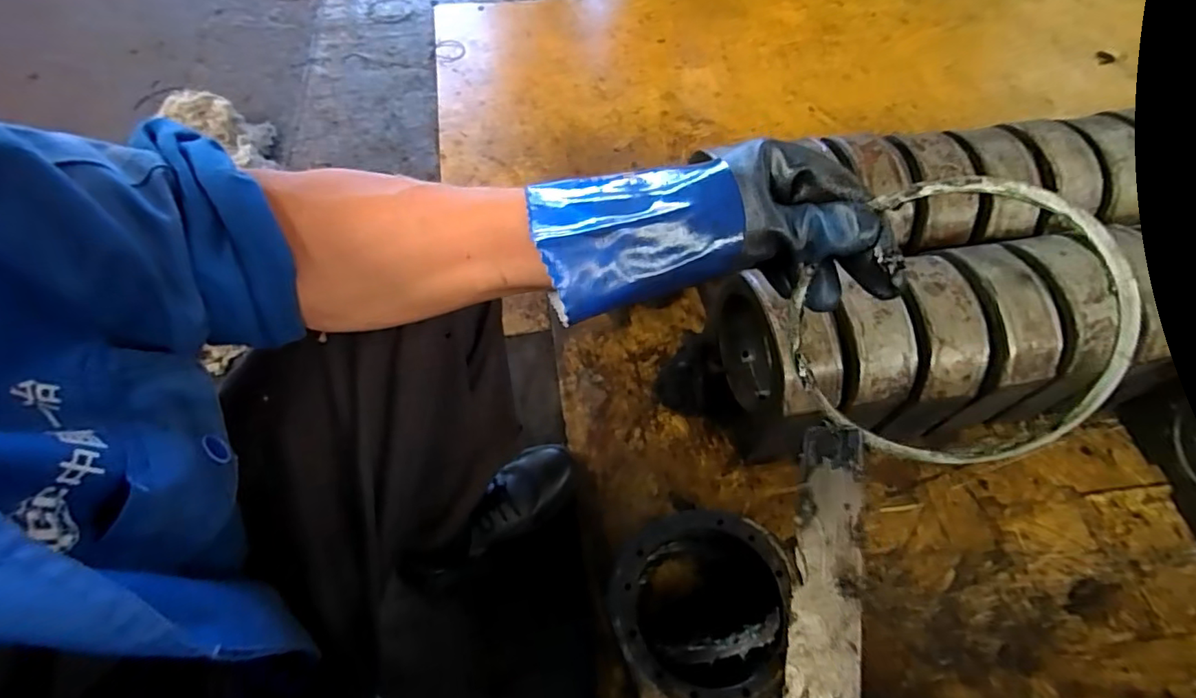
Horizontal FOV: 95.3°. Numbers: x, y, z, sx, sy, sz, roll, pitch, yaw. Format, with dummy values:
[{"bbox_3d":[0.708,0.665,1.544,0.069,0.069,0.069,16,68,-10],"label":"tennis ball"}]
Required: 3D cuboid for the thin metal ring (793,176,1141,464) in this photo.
[{"bbox_3d":[0.204,-0.008,0.314,0.156,0.168,0.007,38,30,12],"label":"thin metal ring"}]

